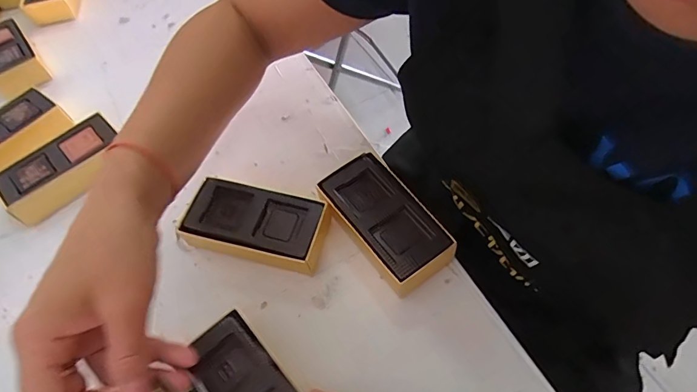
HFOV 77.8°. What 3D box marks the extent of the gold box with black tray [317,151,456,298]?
[{"bbox_3d":[0.029,0.021,0.356,0.062,0.034,0.115,-33,59,-16],"label":"gold box with black tray"}]

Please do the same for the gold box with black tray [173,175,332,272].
[{"bbox_3d":[-0.075,0.026,0.362,0.117,0.032,0.060,8,59,11],"label":"gold box with black tray"}]

